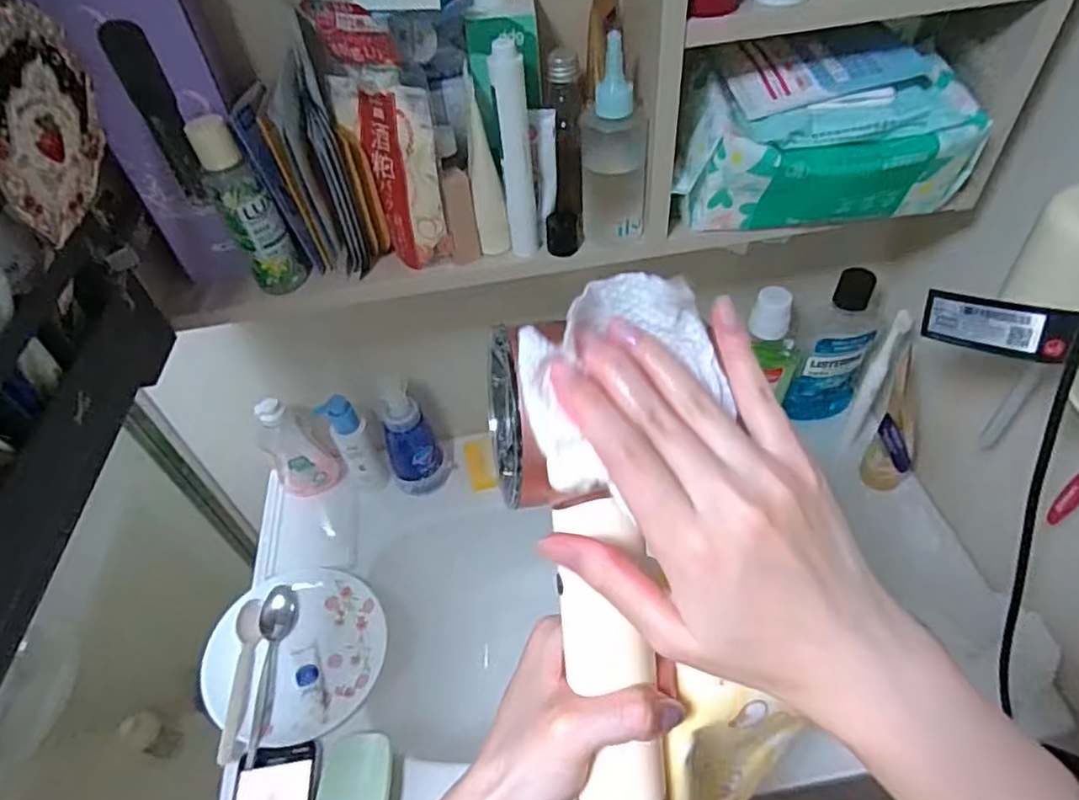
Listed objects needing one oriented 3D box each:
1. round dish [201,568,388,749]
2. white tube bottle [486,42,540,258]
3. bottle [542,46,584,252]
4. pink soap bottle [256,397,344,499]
[{"bbox_3d":[-0.250,0.269,0.673,0.174,0.034,0.160,-3,48,4],"label":"round dish"},{"bbox_3d":[-0.017,-0.176,0.467,0.019,0.156,0.016,6,49,12],"label":"white tube bottle"},{"bbox_3d":[0.020,-0.188,0.500,0.028,0.147,0.022,2,24,8],"label":"bottle"},{"bbox_3d":[-0.291,0.059,0.765,0.073,0.156,0.034,-28,51,-18],"label":"pink soap bottle"}]

